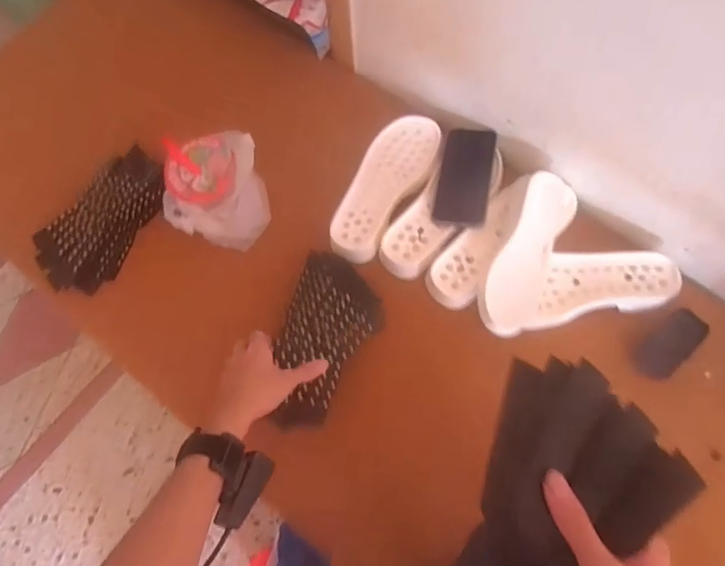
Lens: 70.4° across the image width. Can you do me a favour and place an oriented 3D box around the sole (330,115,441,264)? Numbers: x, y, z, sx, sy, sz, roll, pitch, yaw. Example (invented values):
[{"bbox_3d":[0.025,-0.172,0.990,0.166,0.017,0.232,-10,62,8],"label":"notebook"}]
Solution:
[{"bbox_3d":[0.039,-0.150,0.789,0.102,0.029,0.259,22,74,9],"label":"sole"}]

